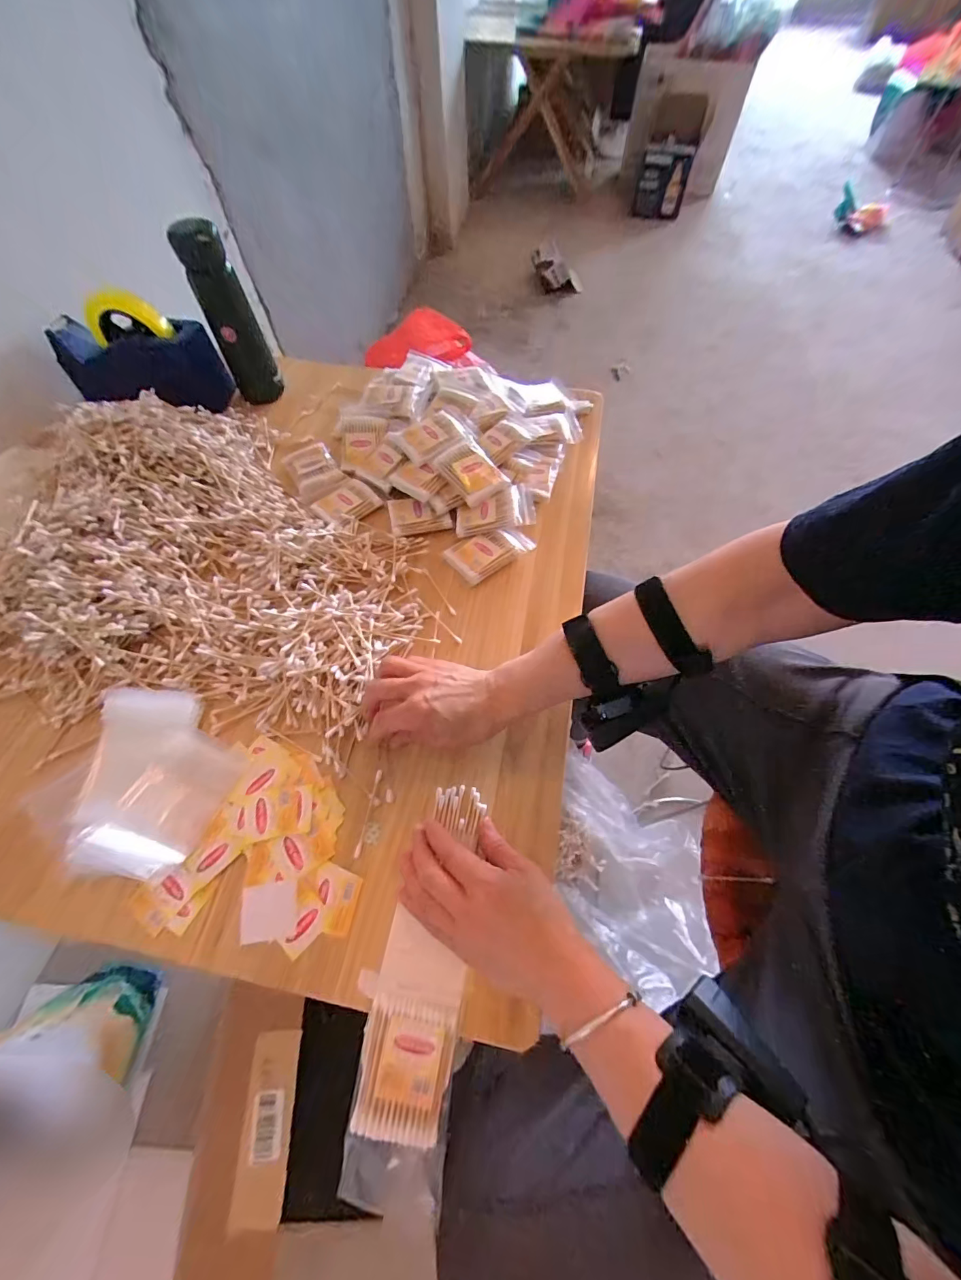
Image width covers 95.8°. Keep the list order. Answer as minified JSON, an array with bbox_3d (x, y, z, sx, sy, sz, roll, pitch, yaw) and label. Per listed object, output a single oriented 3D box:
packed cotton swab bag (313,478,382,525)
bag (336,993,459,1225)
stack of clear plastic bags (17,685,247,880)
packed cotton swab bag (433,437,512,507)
[{"bbox_3d":[-0.174,-0.180,0.578,0.078,0.021,0.061,-39,67,-18],"label":"packed cotton swab bag"},{"bbox_3d":[-0.056,0.325,0.308,0.068,0.013,0.111,5,61,4],"label":"bag"},{"bbox_3d":[-0.315,0.119,0.397,0.163,0.043,0.151,16,63,10],"label":"stack of clear plastic bags"},{"bbox_3d":[-0.013,-0.216,0.549,0.062,0.013,0.083,-38,86,-12],"label":"packed cotton swab bag"}]

